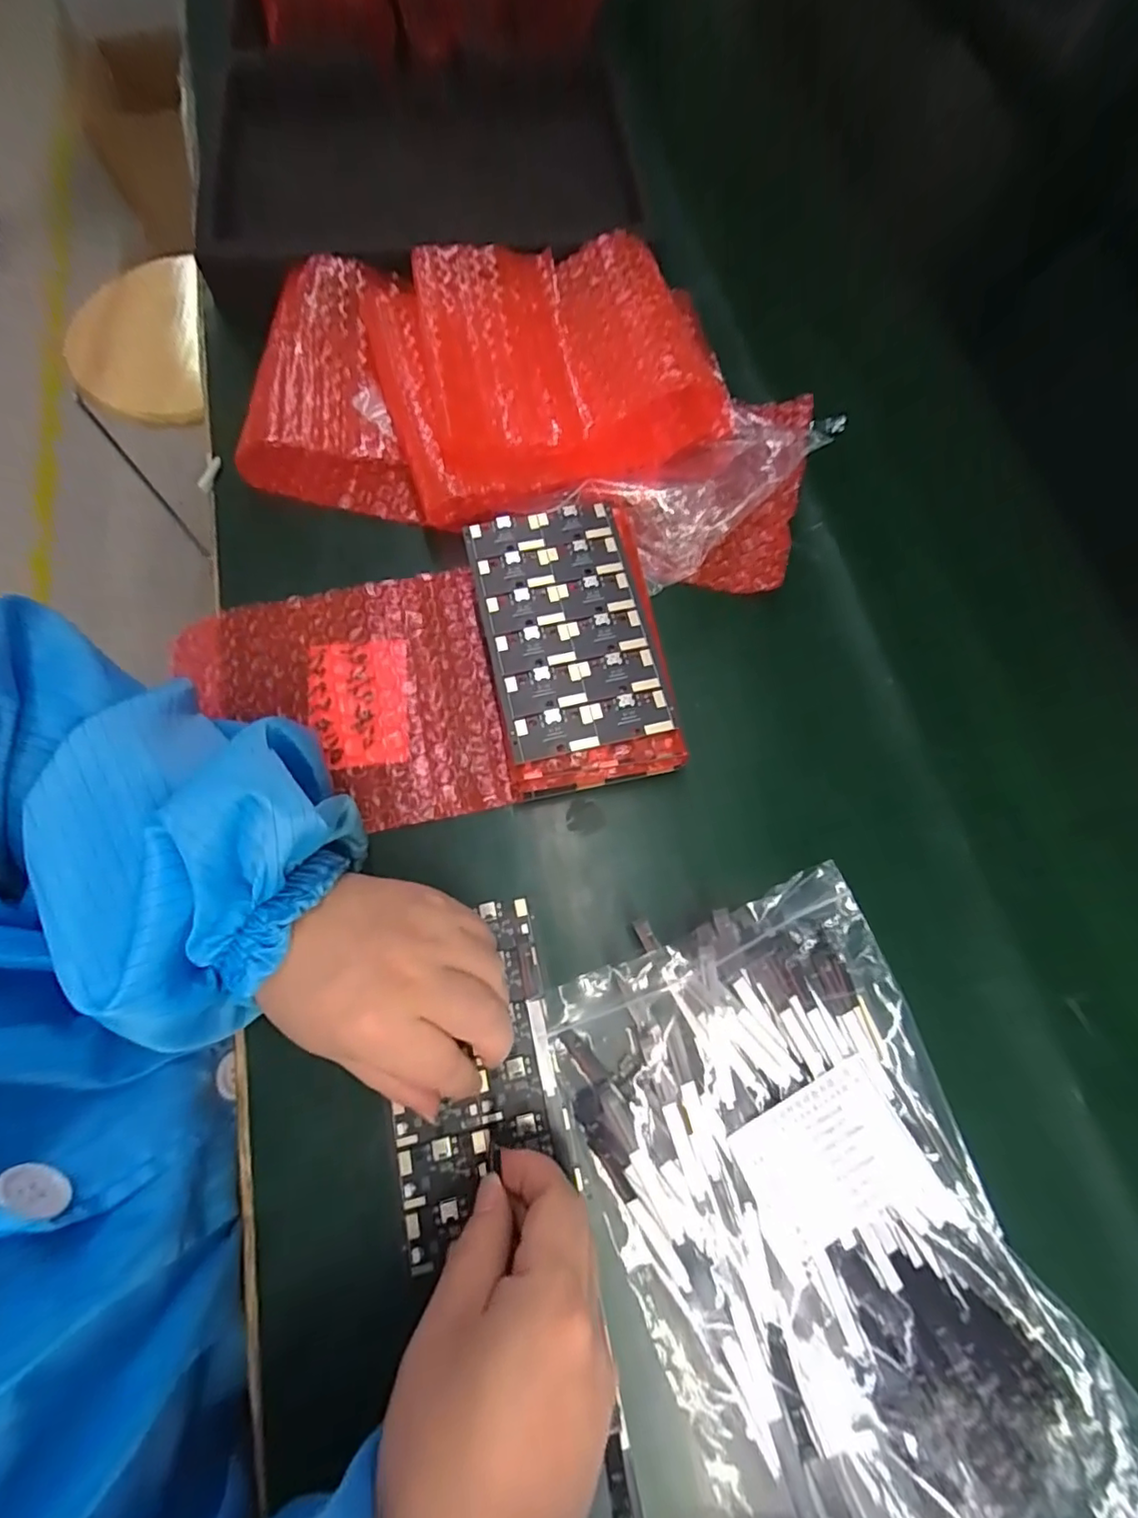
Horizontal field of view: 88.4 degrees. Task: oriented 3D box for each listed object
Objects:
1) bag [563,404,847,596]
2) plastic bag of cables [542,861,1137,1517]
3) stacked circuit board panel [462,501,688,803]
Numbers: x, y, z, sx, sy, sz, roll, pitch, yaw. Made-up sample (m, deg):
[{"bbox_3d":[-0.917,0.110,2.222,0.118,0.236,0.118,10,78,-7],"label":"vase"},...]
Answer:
[{"bbox_3d":[0.083,-0.164,0.341,0.148,0.033,0.065,-39,76,-14],"label":"bag"},{"bbox_3d":[0.098,0.179,0.231,0.147,0.026,0.230,-21,73,-9],"label":"plastic bag of cables"},{"bbox_3d":[0.001,-0.058,0.303,0.085,0.034,0.142,-10,71,-5],"label":"stacked circuit board panel"}]

